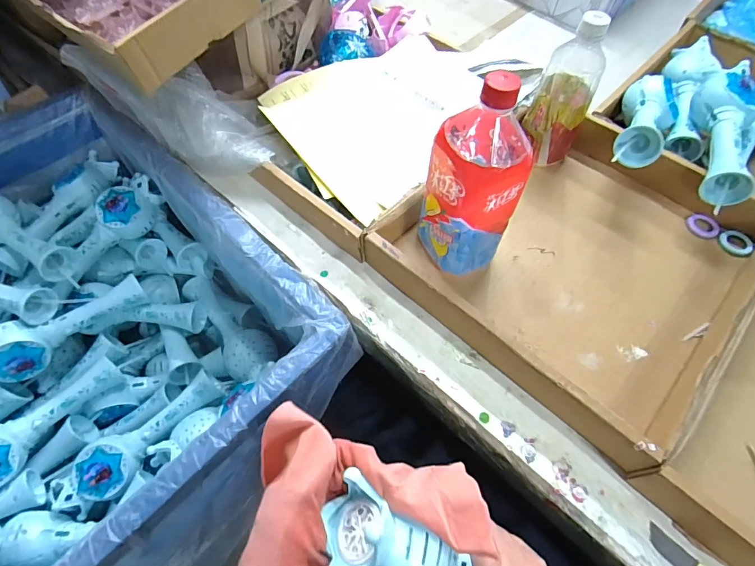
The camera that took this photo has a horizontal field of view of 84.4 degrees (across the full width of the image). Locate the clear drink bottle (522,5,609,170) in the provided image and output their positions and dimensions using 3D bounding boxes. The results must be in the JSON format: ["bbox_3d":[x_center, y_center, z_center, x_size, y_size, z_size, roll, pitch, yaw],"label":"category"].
[{"bbox_3d":[0.242,-0.243,0.537,0.070,0.186,0.080,26,63,15],"label":"clear drink bottle"}]

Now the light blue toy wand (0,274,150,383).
[{"bbox_3d":[-0.432,0.059,0.583,0.204,0.072,0.056,-36,66,-19],"label":"light blue toy wand"}]

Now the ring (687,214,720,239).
[{"bbox_3d":[0.421,-0.074,0.538,0.035,0.007,0.038,0,59,0],"label":"ring"}]

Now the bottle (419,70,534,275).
[{"bbox_3d":[0.096,-0.093,0.421,0.068,0.220,0.074,-23,62,-13],"label":"bottle"}]

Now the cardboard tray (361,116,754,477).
[{"bbox_3d":[0.243,-0.046,0.491,0.380,0.059,0.349,-38,67,-20],"label":"cardboard tray"}]

